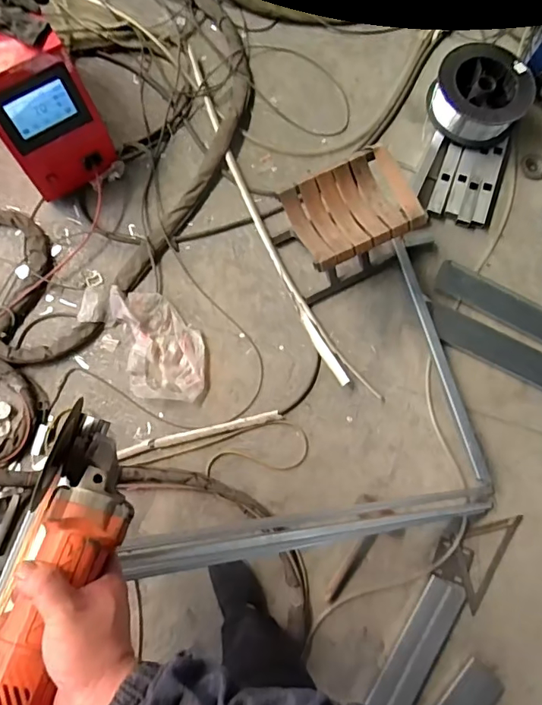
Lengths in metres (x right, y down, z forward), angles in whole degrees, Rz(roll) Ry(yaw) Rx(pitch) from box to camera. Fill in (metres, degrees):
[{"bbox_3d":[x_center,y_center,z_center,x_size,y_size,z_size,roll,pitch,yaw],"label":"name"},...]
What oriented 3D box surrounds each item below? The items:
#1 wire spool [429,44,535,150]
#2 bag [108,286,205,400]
[{"bbox_3d":[0.650,-0.797,1.482,0.275,0.133,0.296,1,78,-3],"label":"wire spool"},{"bbox_3d":[-0.312,-0.028,1.359,0.223,0.038,0.356,-16,80,-6],"label":"bag"}]

